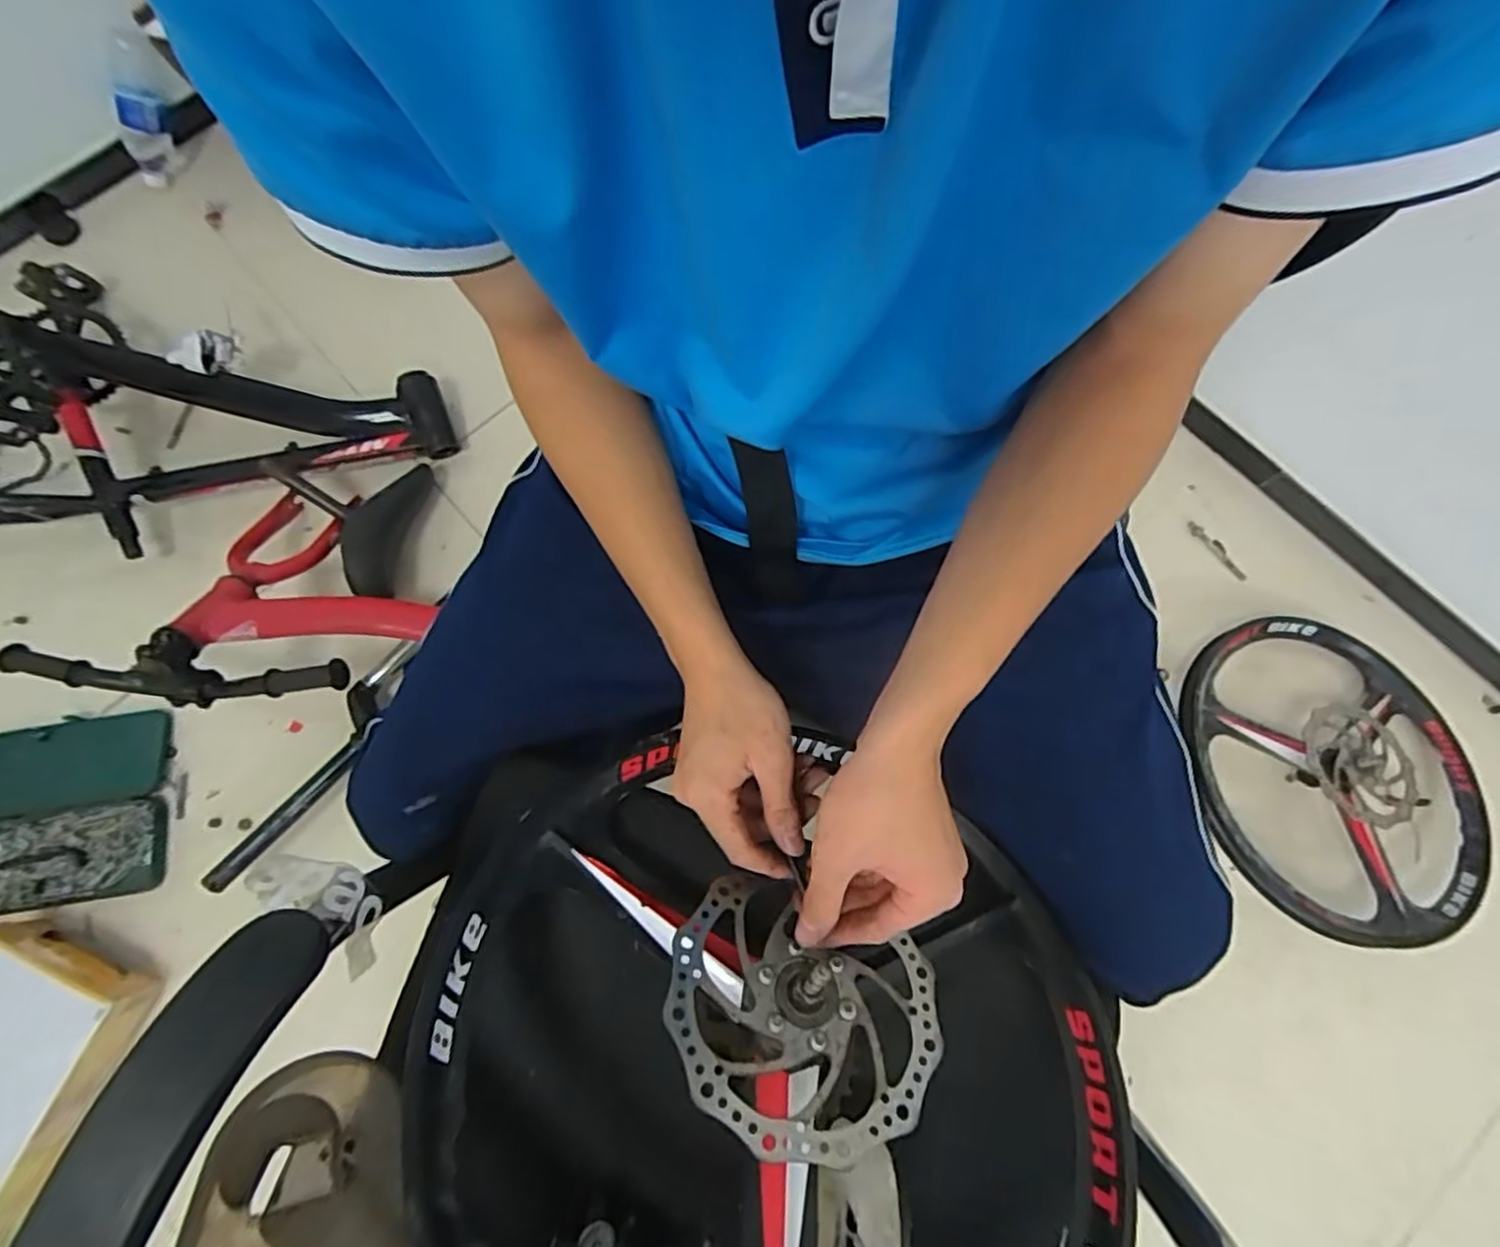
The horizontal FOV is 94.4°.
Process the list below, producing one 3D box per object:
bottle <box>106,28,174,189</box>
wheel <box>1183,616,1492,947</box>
[{"bbox_3d":[-0.978,-0.825,1.122,0.065,0.063,0.206,10,111,3],"label":"bottle"},{"bbox_3d":[0.744,0.184,0.890,0.393,0.105,0.396,0,76,0],"label":"wheel"}]

